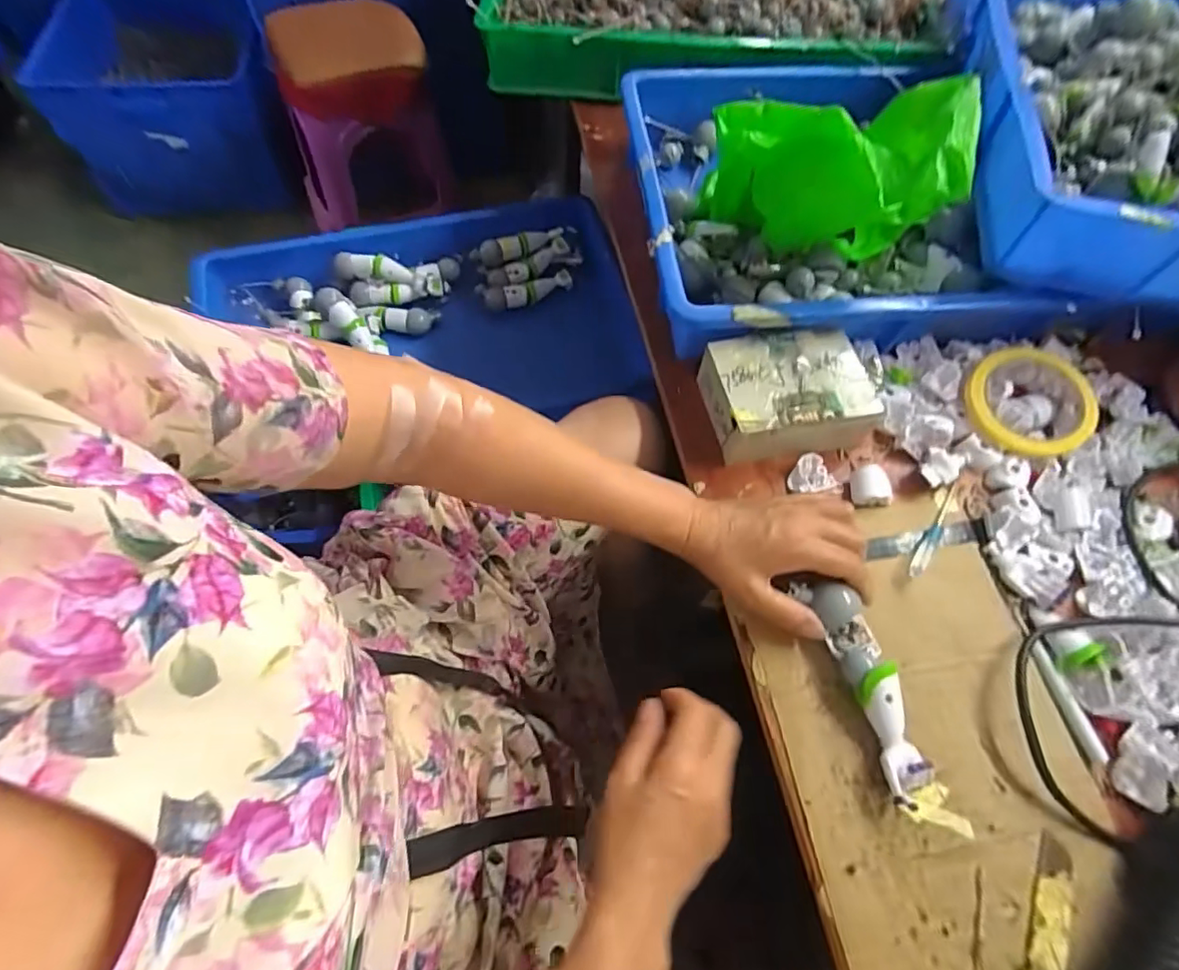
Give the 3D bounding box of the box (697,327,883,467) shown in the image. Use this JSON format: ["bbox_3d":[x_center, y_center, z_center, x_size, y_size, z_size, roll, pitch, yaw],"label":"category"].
[{"bbox_3d":[0.165,-0.078,0.487,0.125,0.042,0.095,-6,62,-6],"label":"box"}]

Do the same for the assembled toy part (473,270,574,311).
[{"bbox_3d":[-0.093,-0.283,0.846,0.139,0.028,0.037,-15,64,-11],"label":"assembled toy part"}]

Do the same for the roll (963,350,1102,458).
[{"bbox_3d":[0.368,-0.070,0.486,0.086,0.014,0.099,-18,69,9],"label":"roll"}]

